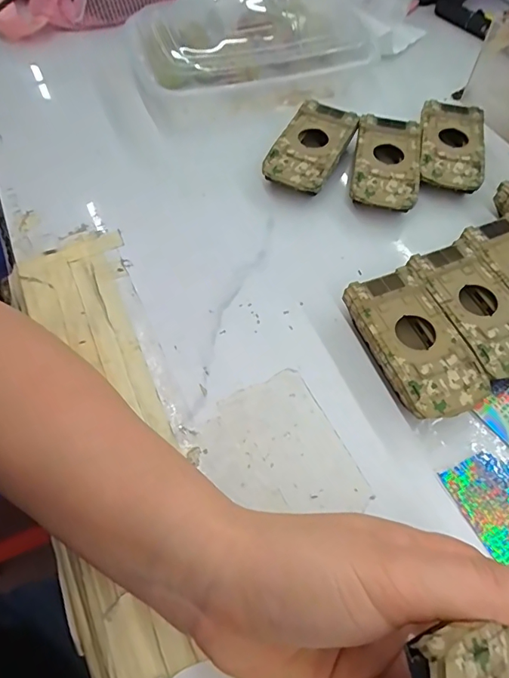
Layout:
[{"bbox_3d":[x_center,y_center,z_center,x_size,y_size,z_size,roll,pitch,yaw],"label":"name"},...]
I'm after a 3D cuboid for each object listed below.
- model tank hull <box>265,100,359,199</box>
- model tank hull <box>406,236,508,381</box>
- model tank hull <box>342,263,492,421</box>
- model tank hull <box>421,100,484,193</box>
[{"bbox_3d":[0.046,-0.152,0.372,0.050,0.026,0.093,23,63,12],"label":"model tank hull"},{"bbox_3d":[0.143,-0.017,0.295,0.050,0.022,0.096,-22,63,-13],"label":"model tank hull"},{"bbox_3d":[0.097,0.005,0.283,0.053,0.025,0.096,-19,63,-12],"label":"model tank hull"},{"bbox_3d":[0.161,-0.157,0.378,0.050,0.023,0.091,10,61,5],"label":"model tank hull"}]

